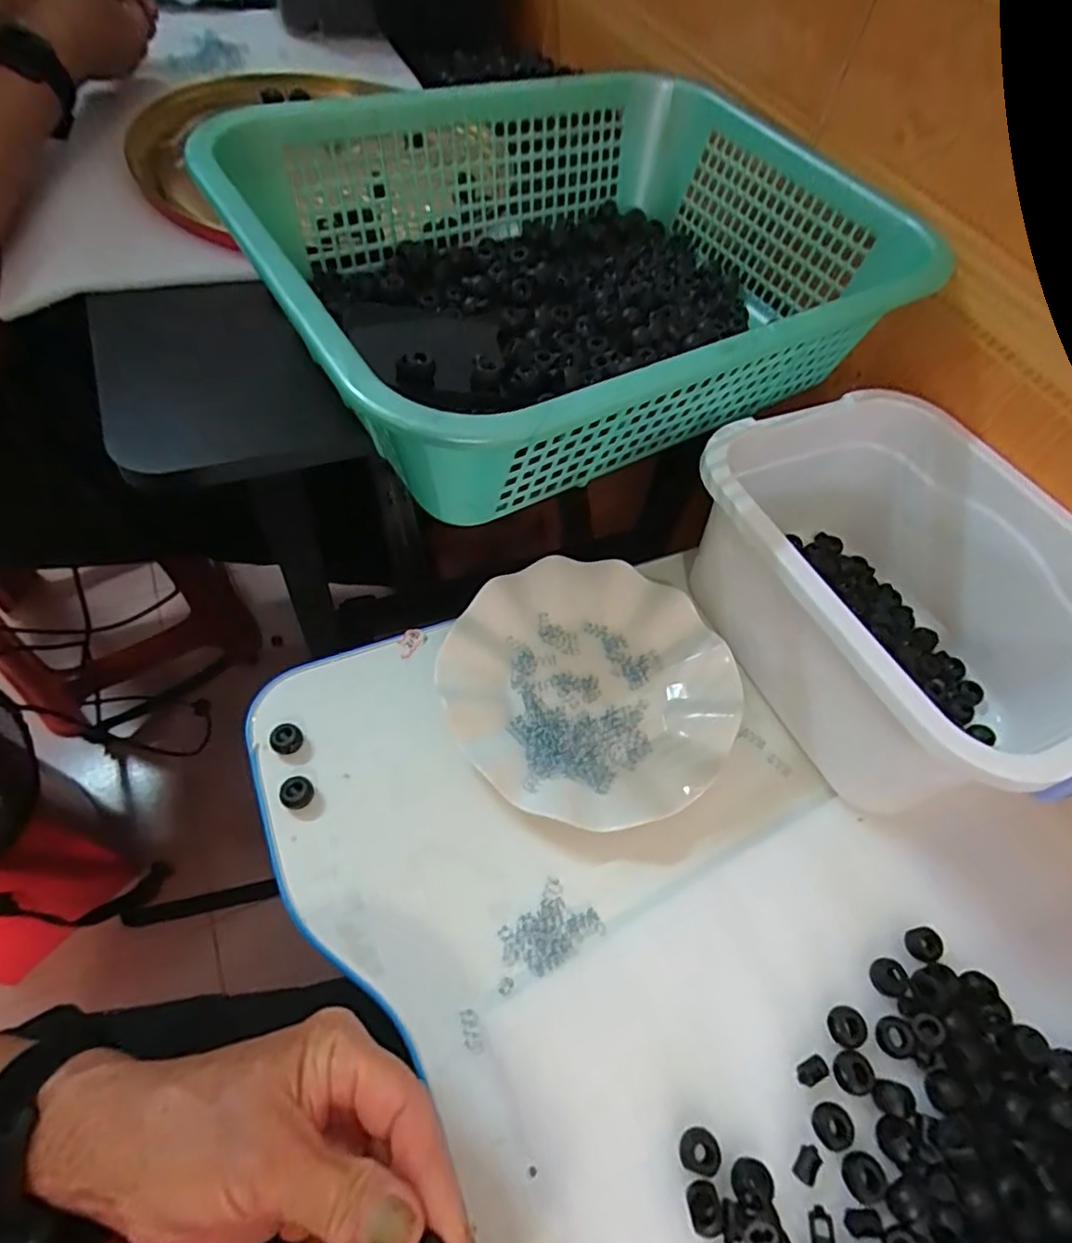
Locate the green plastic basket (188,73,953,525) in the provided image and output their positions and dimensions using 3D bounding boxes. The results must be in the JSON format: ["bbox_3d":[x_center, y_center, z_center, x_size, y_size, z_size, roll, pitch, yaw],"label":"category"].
[{"bbox_3d":[0.027,-0.227,0.391,0.383,0.124,0.292,-27,65,-22],"label":"green plastic basket"}]

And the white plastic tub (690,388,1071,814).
[{"bbox_3d":[0.220,-0.015,0.393,0.189,0.117,0.248,-20,62,-16],"label":"white plastic tub"}]

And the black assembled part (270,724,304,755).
[{"bbox_3d":[-0.146,0.070,0.368,0.014,0.015,0.017,38,61,16],"label":"black assembled part"}]

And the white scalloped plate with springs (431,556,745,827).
[{"bbox_3d":[0.036,0.036,0.396,0.177,0.027,0.176,3,58,-5],"label":"white scalloped plate with springs"}]

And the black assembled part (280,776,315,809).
[{"bbox_3d":[-0.134,0.097,0.353,0.016,0.014,0.017,3,58,-5],"label":"black assembled part"}]

